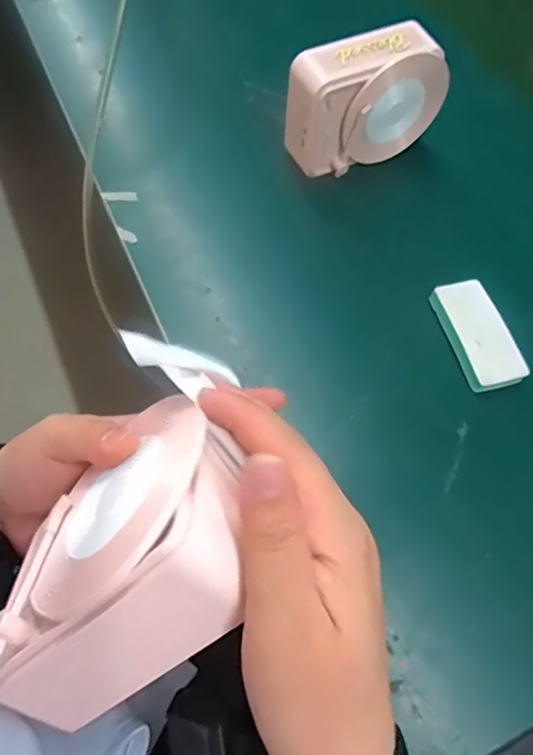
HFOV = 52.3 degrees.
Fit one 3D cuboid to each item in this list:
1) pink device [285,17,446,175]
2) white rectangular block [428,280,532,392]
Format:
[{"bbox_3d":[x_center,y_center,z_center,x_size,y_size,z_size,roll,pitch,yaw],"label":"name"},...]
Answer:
[{"bbox_3d":[0.085,-0.240,0.479,0.139,0.099,0.050,-21,65,-12],"label":"pink device"},{"bbox_3d":[0.164,-0.033,0.427,0.047,0.016,0.091,-14,64,-8],"label":"white rectangular block"}]

